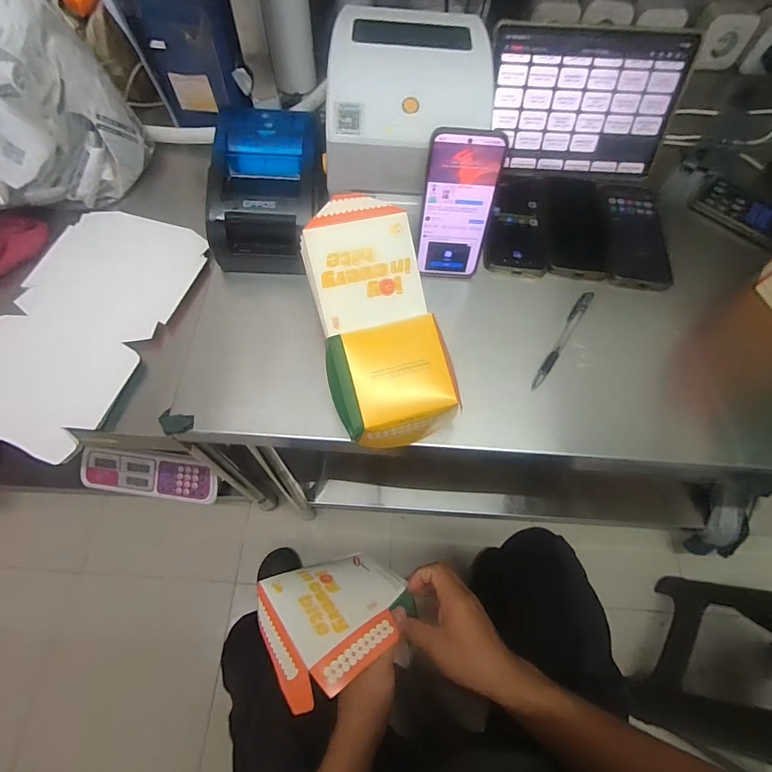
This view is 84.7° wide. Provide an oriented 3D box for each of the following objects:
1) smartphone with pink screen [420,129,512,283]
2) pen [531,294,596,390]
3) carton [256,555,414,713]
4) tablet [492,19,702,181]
[{"bbox_3d":[0.080,-0.194,0.474,0.077,0.166,0.010,1,50,1],"label":"smartphone with pink screen"},{"bbox_3d":[0.209,-0.056,0.501,0.015,0.012,0.156,32,67,12],"label":"pen"},{"bbox_3d":[-0.051,0.270,0.493,0.168,0.065,0.145,-24,56,-17],"label":"carton"},{"bbox_3d":[0.260,-0.373,0.565,0.246,0.166,0.016,3,39,-2],"label":"tablet"}]

